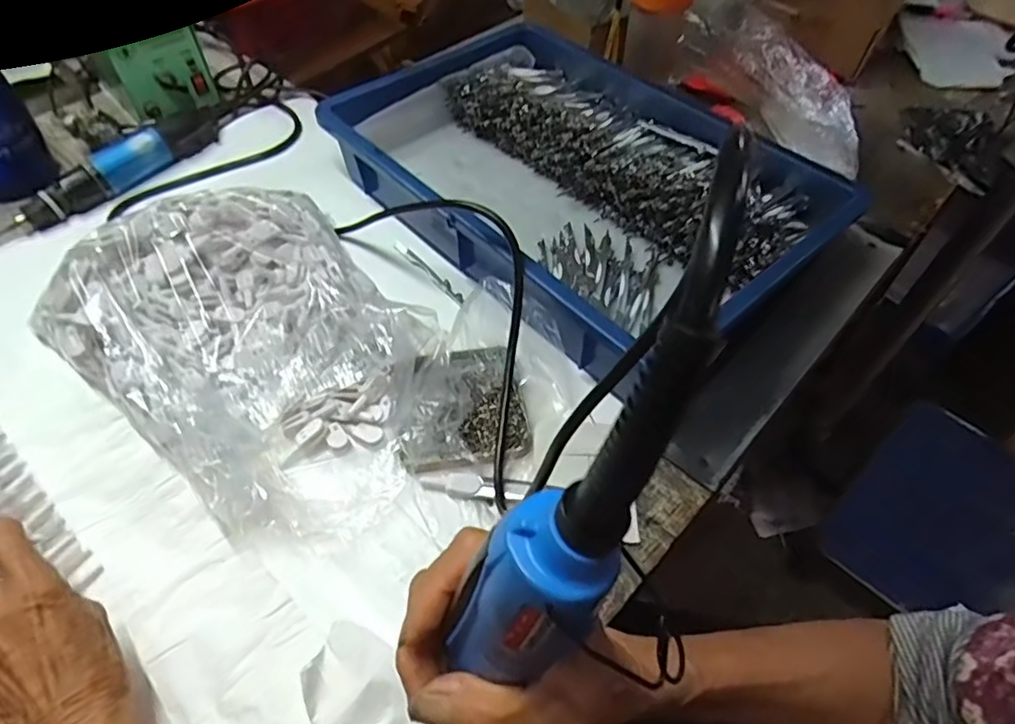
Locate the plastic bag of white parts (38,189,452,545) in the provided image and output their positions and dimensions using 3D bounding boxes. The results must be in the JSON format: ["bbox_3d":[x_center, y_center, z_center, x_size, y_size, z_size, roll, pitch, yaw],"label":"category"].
[{"bbox_3d":[-0.181,-0.019,0.458,0.288,0.081,0.212,34,58,24],"label":"plastic bag of white parts"}]

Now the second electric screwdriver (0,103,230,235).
[{"bbox_3d":[-0.380,-0.199,0.614,0.039,0.041,0.252,33,58,23],"label":"second electric screwdriver"}]

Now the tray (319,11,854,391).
[{"bbox_3d":[0.059,-0.176,0.576,0.304,0.076,0.426,-36,60,-25],"label":"tray"}]

